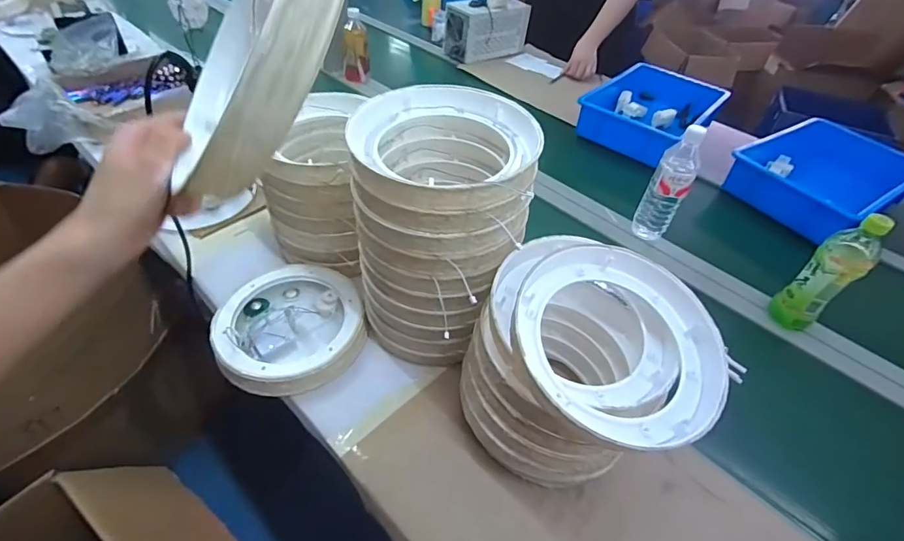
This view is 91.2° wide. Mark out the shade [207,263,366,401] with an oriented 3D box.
[{"bbox_3d":[-0.232,0.081,0.655,0.208,0.039,0.214,7,45,1],"label":"shade"}]

